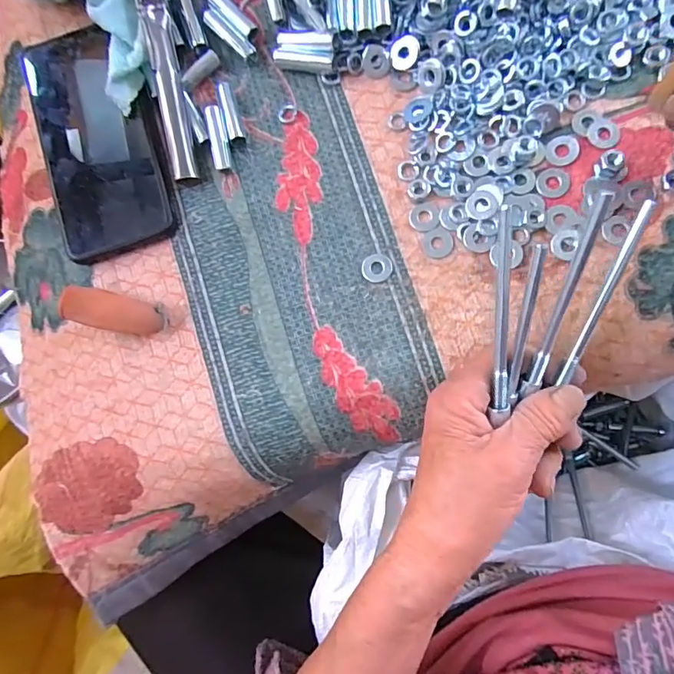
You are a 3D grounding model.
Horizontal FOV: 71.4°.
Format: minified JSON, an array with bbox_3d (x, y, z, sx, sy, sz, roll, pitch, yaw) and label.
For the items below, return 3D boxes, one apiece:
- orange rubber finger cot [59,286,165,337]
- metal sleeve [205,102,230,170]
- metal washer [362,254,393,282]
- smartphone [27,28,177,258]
[{"bbox_3d":[-0.142,-0.015,0.303,0.065,0.023,0.024,15,92,10],"label":"orange rubber finger cot"},{"bbox_3d":[-0.079,-0.132,0.310,0.010,0.011,0.041,-10,83,9],"label":"metal sleeve"},{"bbox_3d":[0.025,-0.043,0.294,0.019,0.004,0.018,-1,85,10],"label":"metal washer"},{"bbox_3d":[-0.159,-0.133,0.316,0.079,0.014,0.152,-14,83,8],"label":"smartphone"}]

